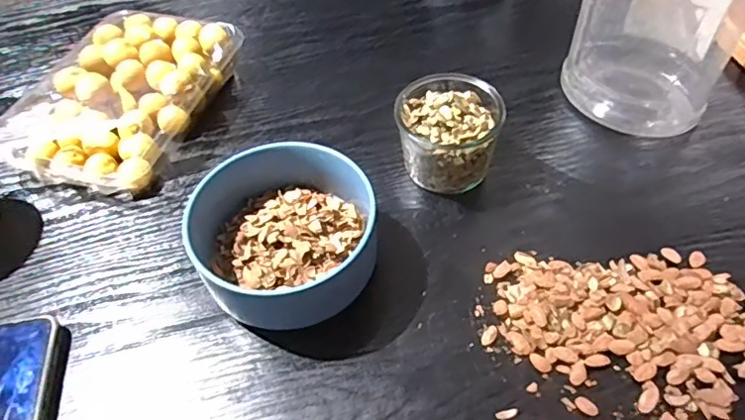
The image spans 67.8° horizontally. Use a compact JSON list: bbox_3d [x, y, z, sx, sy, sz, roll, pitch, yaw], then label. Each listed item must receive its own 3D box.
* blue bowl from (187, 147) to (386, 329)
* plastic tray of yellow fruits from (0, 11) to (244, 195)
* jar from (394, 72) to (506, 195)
[{"bbox_3d":[-0.060,0.017,0.379,0.109,0.060,0.119,-2,53,3],"label":"blue bowl"},{"bbox_3d":[-0.223,-0.100,0.488,0.146,0.046,0.195,18,56,17],"label":"plastic tray of yellow fruits"},{"bbox_3d":[0.058,-0.058,0.427,0.073,0.063,0.079,-2,53,3],"label":"jar"}]

